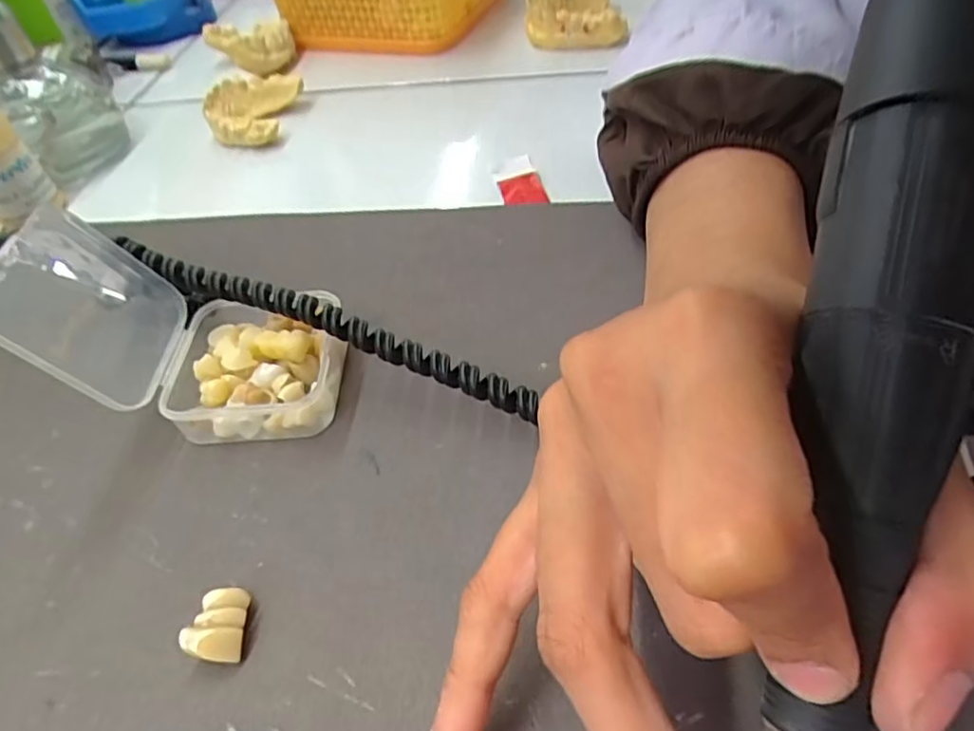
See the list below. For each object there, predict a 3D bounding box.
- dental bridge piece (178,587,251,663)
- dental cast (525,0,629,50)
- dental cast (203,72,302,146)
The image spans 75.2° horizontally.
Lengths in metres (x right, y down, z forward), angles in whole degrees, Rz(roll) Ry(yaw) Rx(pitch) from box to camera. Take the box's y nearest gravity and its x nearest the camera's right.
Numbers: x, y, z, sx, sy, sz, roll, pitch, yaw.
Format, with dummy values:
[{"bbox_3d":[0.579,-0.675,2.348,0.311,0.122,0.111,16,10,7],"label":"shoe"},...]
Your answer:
[{"bbox_3d":[-0.070,0.067,0.165,0.013,0.008,0.019,-4,47,3],"label":"dental bridge piece"},{"bbox_3d":[0.057,-0.227,0.405,0.063,0.035,0.059,1,47,7],"label":"dental cast"},{"bbox_3d":[-0.137,-0.148,0.366,0.047,0.022,0.053,4,48,10],"label":"dental cast"}]

